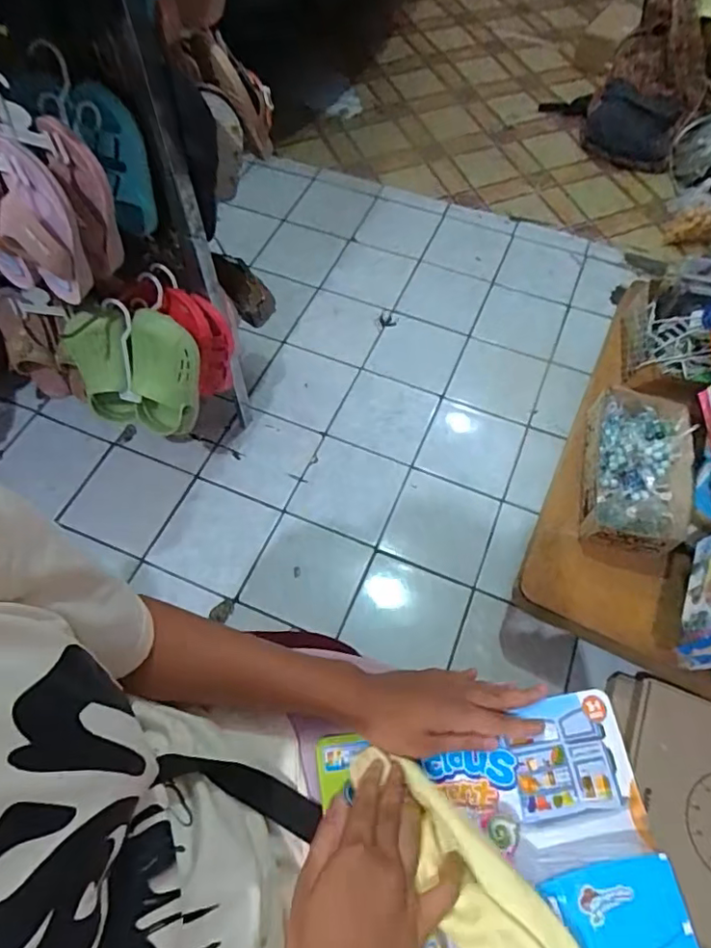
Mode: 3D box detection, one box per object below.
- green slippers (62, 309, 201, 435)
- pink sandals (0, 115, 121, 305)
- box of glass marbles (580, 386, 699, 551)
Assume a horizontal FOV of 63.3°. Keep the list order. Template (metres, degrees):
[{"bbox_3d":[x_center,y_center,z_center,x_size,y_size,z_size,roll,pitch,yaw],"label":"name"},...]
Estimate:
[{"bbox_3d":[-0.341,-0.155,0.870,0.203,0.193,0.077,14,62,8],"label":"green slippers"},{"bbox_3d":[-0.372,-0.304,0.658,0.148,0.187,0.100,23,63,12],"label":"pink sandals"},{"bbox_3d":[0.481,-0.004,0.993,0.166,0.092,0.284,13,61,7],"label":"box of glass marbles"}]

